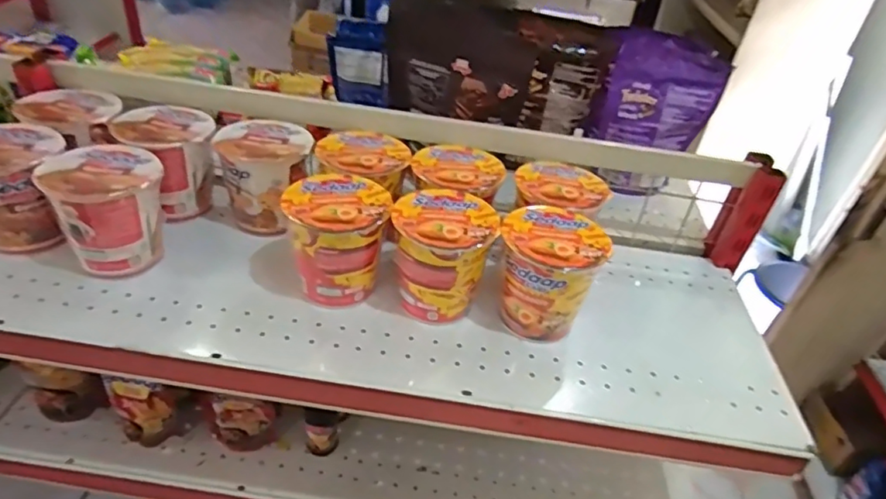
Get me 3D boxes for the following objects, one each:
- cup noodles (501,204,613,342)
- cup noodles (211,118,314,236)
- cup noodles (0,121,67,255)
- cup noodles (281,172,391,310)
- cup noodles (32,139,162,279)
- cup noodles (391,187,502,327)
[{"bbox_3d":[0.110,0.028,0.613,0.101,0.111,0.103,19,40,13],"label":"cup noodles"},{"bbox_3d":[-0.220,-0.091,0.713,0.112,0.115,0.118,-7,41,-18],"label":"cup noodles"},{"bbox_3d":[-0.463,-0.065,0.620,0.101,0.111,0.101,5,38,-4],"label":"cup noodles"},{"bbox_3d":[-0.114,-0.008,0.620,0.106,0.110,0.102,-11,42,-22],"label":"cup noodles"},{"bbox_3d":[-0.353,-0.040,0.614,0.105,0.112,0.101,-25,49,-35],"label":"cup noodles"},{"bbox_3d":[-0.002,0.008,0.620,0.100,0.110,0.107,2,39,-7],"label":"cup noodles"}]

